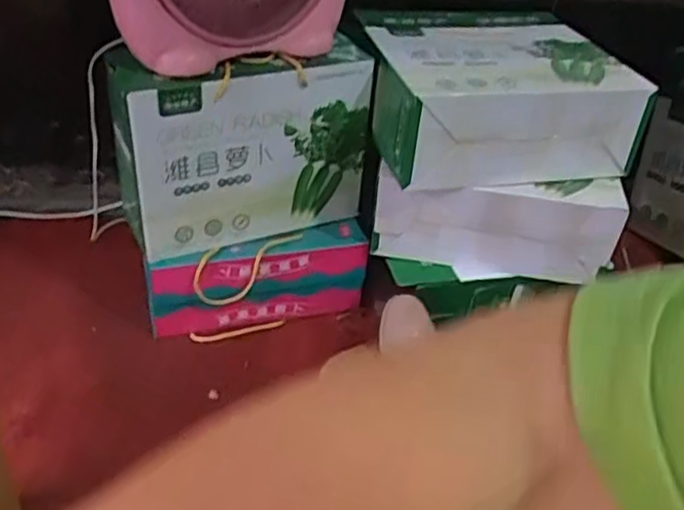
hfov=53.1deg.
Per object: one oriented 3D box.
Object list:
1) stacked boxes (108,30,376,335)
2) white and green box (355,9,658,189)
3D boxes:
[{"bbox_3d":[-0.131,-0.079,1.000,0.354,0.385,0.133,-5,39,-15],"label":"stacked boxes"},{"bbox_3d":[0.210,-0.248,1.015,0.337,0.136,0.320,-6,38,-14],"label":"white and green box"}]

